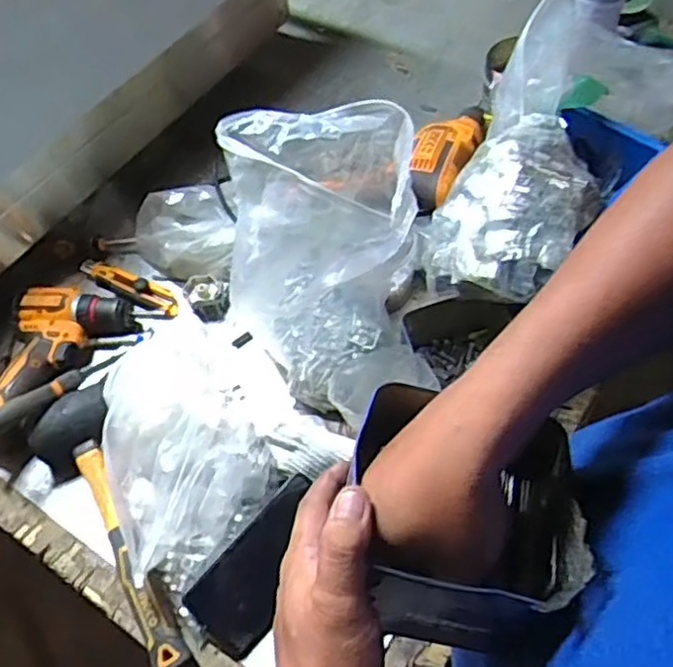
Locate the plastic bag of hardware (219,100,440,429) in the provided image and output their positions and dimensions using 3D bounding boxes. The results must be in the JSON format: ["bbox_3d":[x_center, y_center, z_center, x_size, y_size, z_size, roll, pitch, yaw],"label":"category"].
[{"bbox_3d":[-0.015,-0.078,0.726,0.184,0.274,0.185,-5,56,1],"label":"plastic bag of hardware"}]

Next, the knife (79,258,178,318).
[{"bbox_3d":[-0.273,-0.066,0.912,0.164,0.021,0.037,25,61,20],"label":"knife"}]

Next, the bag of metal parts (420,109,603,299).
[{"bbox_3d":[0.195,-0.135,0.750,0.156,0.092,0.205,29,63,22],"label":"bag of metal parts"}]

